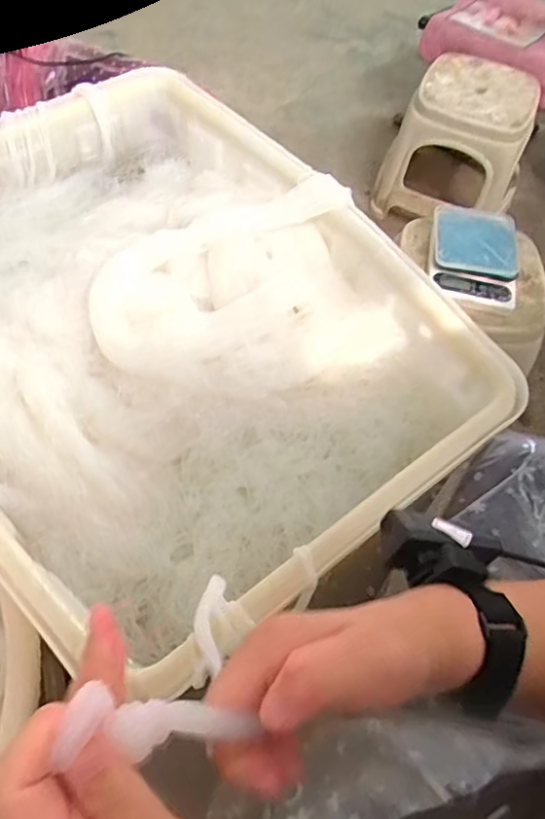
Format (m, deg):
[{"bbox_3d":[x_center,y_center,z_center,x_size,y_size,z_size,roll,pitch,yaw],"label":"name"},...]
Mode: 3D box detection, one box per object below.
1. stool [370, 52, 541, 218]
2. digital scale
[{"bbox_3d":[0.404,-0.549,1.225,0.279,0.267,0.248,31,63,13],"label":"stool"},{"bbox_3d":[0.317,-0.241,0.882,0.131,0.033,0.179,7,61,0],"label":"digital scale"}]

